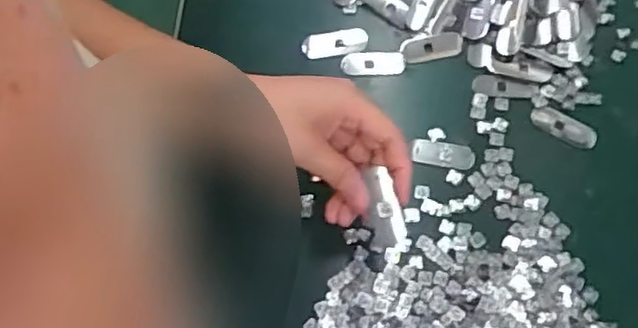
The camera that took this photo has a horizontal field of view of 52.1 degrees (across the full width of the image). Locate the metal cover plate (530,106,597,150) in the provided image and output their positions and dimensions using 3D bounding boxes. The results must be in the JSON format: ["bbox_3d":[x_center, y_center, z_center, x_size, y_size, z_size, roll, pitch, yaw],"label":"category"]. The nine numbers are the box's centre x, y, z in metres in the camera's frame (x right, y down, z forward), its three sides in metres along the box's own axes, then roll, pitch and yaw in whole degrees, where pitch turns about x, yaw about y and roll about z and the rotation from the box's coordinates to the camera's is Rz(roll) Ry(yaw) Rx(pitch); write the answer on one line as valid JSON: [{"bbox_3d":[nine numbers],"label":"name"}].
[{"bbox_3d":[0.192,-0.029,0.510,0.052,0.004,0.019,30,76,6],"label":"metal cover plate"}]

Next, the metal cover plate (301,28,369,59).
[{"bbox_3d":[0.013,-0.097,0.529,0.053,0.006,0.020,-9,75,-4],"label":"metal cover plate"}]

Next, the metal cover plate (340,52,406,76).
[{"bbox_3d":[0.044,-0.080,0.523,0.050,0.004,0.019,-1,75,-2],"label":"metal cover plate"}]

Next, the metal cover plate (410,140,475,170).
[{"bbox_3d":[0.096,-0.007,0.503,0.047,0.004,0.019,10,75,1],"label":"metal cover plate"}]

